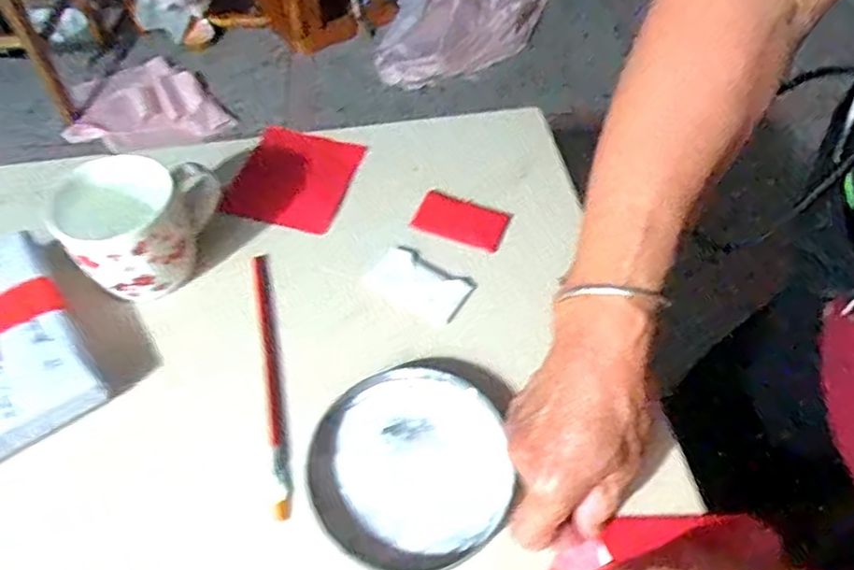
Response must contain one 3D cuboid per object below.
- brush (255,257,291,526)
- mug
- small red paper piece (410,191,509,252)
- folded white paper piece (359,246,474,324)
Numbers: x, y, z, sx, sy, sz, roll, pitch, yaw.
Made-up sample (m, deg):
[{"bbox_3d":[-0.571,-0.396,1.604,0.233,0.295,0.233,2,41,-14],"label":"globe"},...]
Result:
[{"bbox_3d":[-0.110,0.061,0.440,0.011,0.004,0.202,-10,56,-7],"label":"brush"},{"bbox_3d":[-0.209,-0.047,0.470,0.113,0.078,0.088,-31,61,-19],"label":"mug"},{"bbox_3d":[0.028,-0.054,0.522,0.074,0.005,0.045,18,56,10],"label":"small red paper piece"},{"bbox_3d":[-0.008,-0.001,0.486,0.077,0.004,0.043,29,61,18],"label":"folded white paper piece"}]

